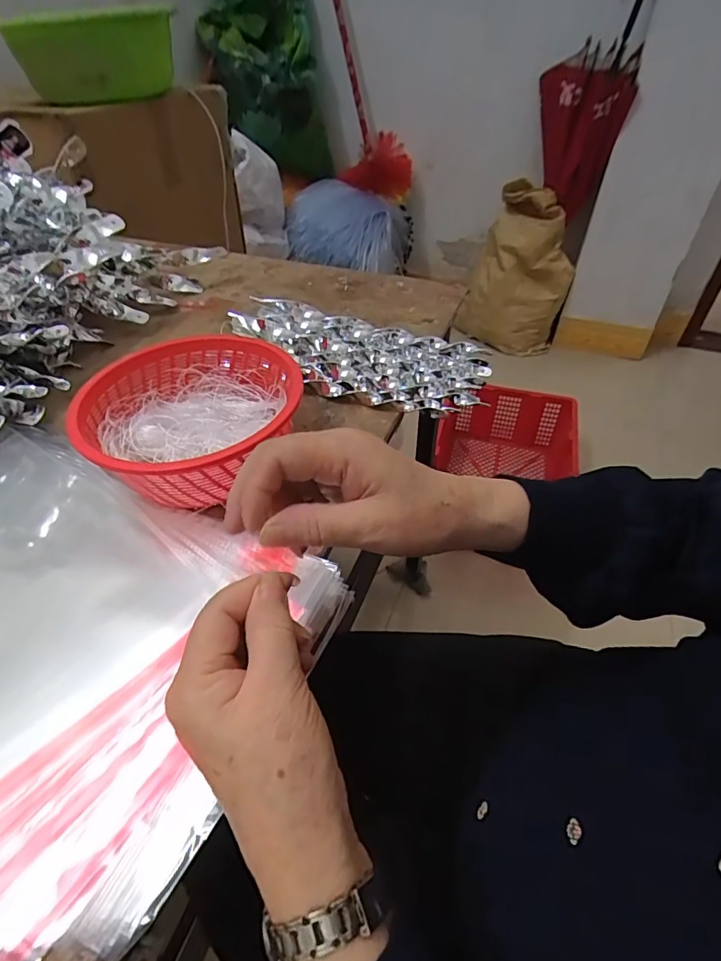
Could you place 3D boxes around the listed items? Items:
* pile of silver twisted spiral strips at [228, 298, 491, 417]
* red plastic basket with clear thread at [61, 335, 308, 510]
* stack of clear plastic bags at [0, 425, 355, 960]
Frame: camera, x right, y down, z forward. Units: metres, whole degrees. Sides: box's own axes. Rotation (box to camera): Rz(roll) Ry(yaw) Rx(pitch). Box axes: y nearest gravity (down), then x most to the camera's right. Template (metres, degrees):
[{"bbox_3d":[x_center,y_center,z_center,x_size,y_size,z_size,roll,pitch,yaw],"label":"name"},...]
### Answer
[{"bbox_3d":[-0.008,-0.140,0.530,0.286,0.037,0.111,16,48,15],"label":"pile of silver twisted spiral strips"},{"bbox_3d":[-0.143,-0.053,0.419,0.171,0.068,0.170,-32,53,-27],"label":"red plastic basket with clear thread"},{"bbox_3d":[-0.251,0.090,0.347,0.424,0.031,0.259,22,50,23],"label":"stack of clear plastic bags"}]

